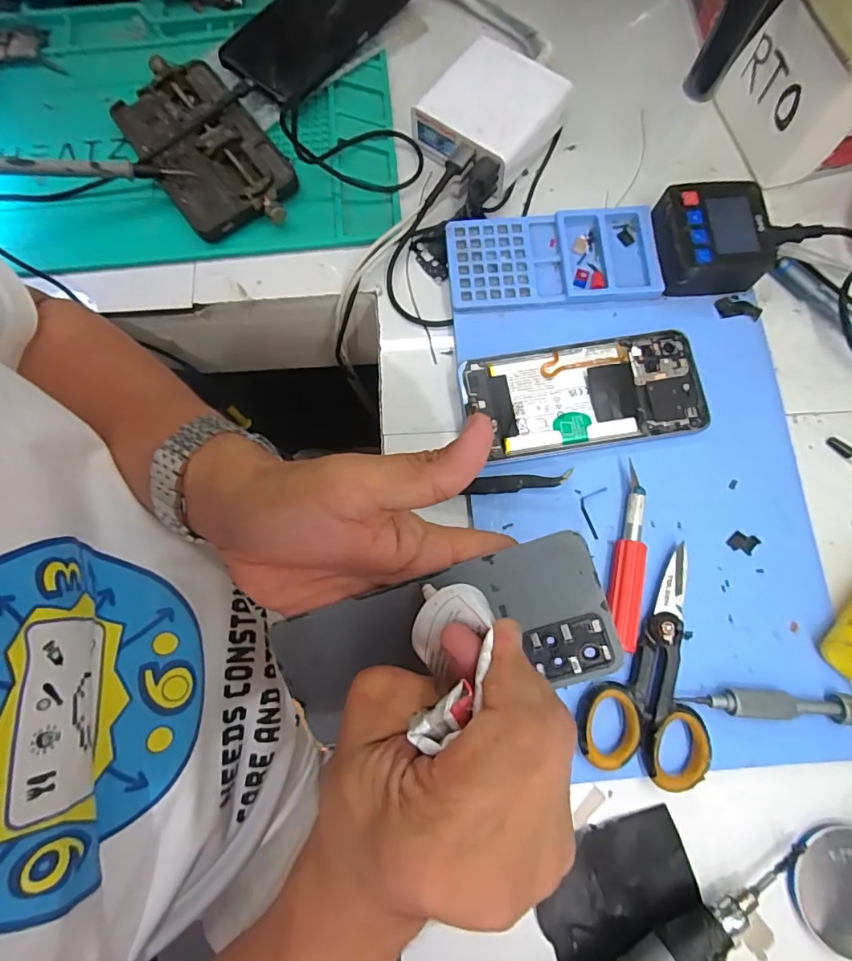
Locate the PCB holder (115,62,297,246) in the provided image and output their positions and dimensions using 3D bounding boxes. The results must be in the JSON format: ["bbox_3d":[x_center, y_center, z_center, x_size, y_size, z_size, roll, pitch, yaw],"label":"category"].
[{"bbox_3d":[-0.174,-0.260,0.401,0.100,0.020,0.170,-28,77,-5],"label":"PCB holder"}]

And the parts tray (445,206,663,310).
[{"bbox_3d":[0.093,-0.161,0.380,0.150,0.013,0.069,-4,76,0],"label":"parts tray"}]

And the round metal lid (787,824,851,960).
[{"bbox_3d":[0.244,0.238,0.295,0.063,0.012,0.067,0,76,1],"label":"round metal lid"}]

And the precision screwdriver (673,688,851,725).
[{"bbox_3d":[0.204,0.134,0.307,0.104,0.017,0.016,3,76,2],"label":"precision screwdriver"}]

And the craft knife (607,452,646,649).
[{"bbox_3d":[0.128,0.047,0.328,0.020,0.018,0.115,10,77,4],"label":"craft knife"}]

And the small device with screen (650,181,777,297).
[{"bbox_3d":[0.202,-0.174,0.367,0.077,0.028,0.070,-5,76,0],"label":"small device with screen"}]

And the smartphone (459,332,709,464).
[{"bbox_3d":[0.109,-0.058,0.356,0.164,0.014,0.074,-9,76,-1],"label":"smartphone"}]

